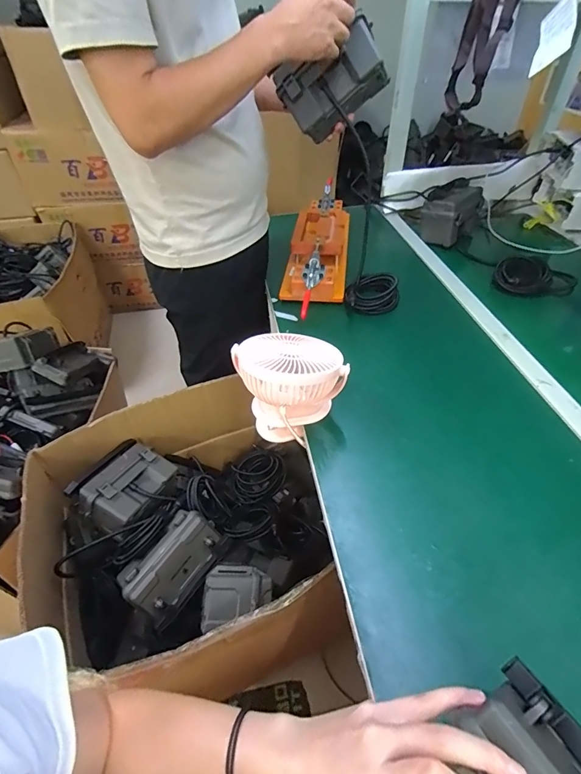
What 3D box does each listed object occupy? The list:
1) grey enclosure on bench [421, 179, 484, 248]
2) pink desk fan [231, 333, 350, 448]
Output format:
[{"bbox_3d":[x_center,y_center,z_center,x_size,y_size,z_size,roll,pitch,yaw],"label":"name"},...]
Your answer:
[{"bbox_3d":[0.432,-0.465,1.051,0.108,0.112,0.187,31,53,29],"label":"grey enclosure on bench"},{"bbox_3d":[-0.006,0.010,0.610,0.162,0.168,0.115,20,48,20],"label":"pink desk fan"}]

